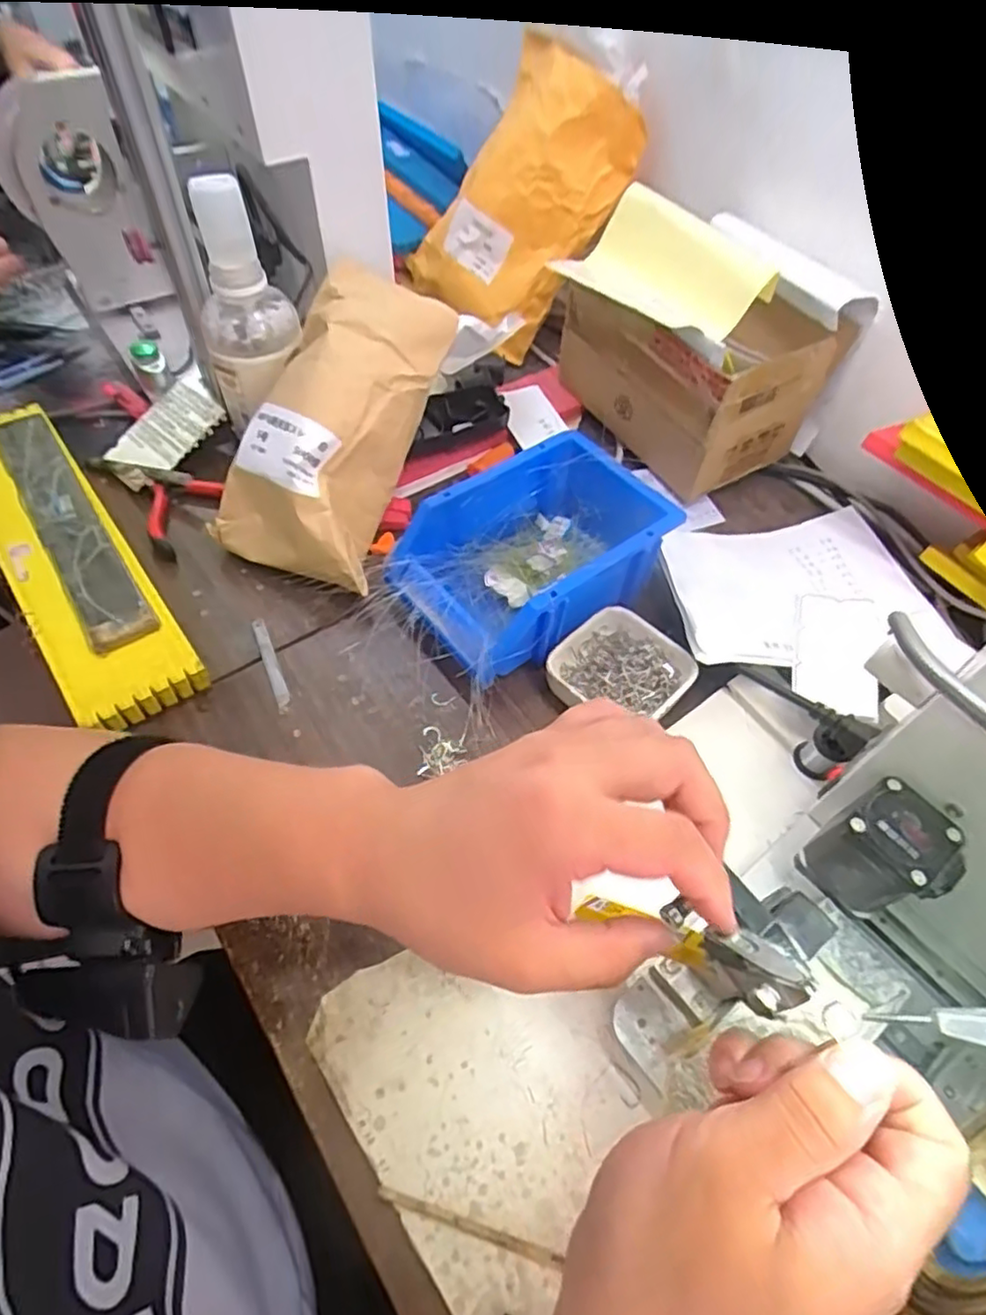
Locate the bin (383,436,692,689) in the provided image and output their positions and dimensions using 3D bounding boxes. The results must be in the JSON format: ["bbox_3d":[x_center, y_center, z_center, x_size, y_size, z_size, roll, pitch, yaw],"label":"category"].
[{"bbox_3d":[0.029,-0.071,0.481,0.189,0.067,0.126,-30,62,-21],"label":"bin"}]

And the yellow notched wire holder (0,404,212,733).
[{"bbox_3d":[-0.332,-0.080,0.516,0.085,0.039,0.352,-31,63,-22],"label":"yellow notched wire holder"}]

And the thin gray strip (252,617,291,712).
[{"bbox_3d":[-0.156,0.005,0.471,0.010,0.004,0.084,-20,59,-16],"label":"thin gray strip"}]

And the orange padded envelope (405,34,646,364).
[{"bbox_3d":[0.017,-0.436,0.650,0.181,0.246,0.048,47,33,9],"label":"orange padded envelope"}]

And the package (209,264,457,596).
[{"bbox_3d":[-0.110,-0.162,0.500,0.124,0.085,0.219,29,96,18],"label":"package"}]

